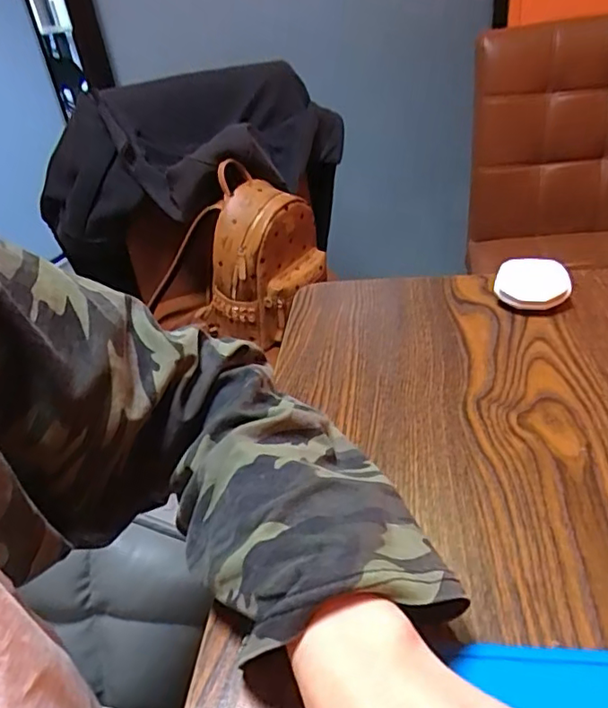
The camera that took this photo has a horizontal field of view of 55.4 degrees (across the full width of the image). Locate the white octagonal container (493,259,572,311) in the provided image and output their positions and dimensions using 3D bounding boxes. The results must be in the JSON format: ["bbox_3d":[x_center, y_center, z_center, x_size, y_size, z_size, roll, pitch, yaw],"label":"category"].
[{"bbox_3d":[0.192,-0.057,0.487,0.057,0.034,0.040,7,37,20],"label":"white octagonal container"}]

